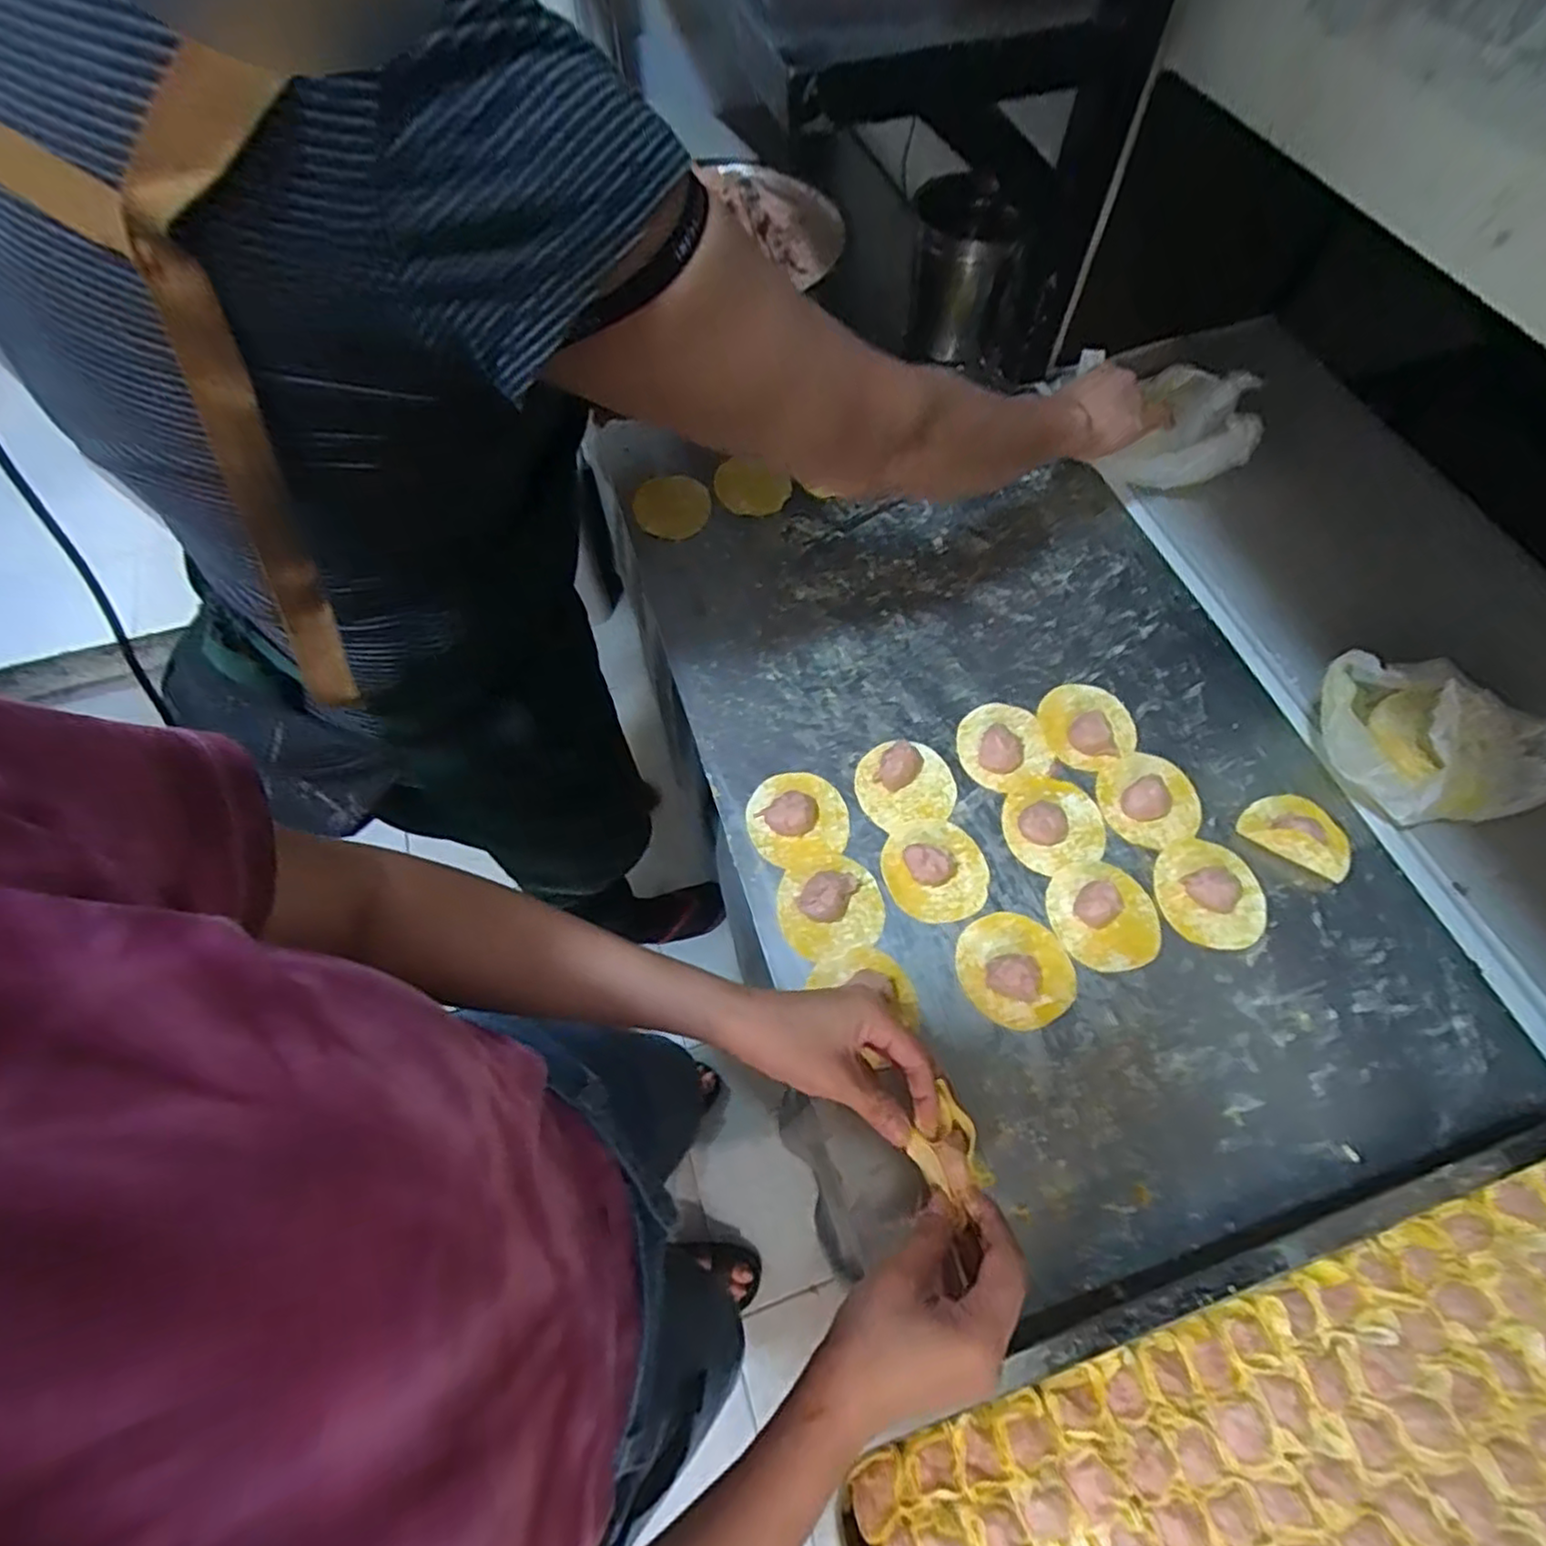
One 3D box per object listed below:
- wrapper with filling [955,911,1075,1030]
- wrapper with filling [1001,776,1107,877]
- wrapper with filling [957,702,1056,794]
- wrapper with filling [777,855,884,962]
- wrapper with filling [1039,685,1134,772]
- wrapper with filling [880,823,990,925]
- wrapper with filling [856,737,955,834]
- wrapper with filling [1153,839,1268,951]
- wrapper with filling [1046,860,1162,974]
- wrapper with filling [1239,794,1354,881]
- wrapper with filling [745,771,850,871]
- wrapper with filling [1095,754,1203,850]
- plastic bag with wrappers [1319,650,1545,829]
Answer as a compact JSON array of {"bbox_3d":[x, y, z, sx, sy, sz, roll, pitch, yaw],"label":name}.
[{"bbox_3d":[0.177,0.138,0.504,0.078,0.025,0.080,0,64,1],"label":"wrapper with filling"},{"bbox_3d":[0.224,0.038,0.557,0.080,0.017,0.075,-19,65,-8],"label":"wrapper with filling"},{"bbox_3d":[0.194,-0.027,0.587,0.076,0.020,0.076,-23,66,-10],"label":"wrapper with filling"},{"bbox_3d":[0.043,0.097,0.527,0.077,0.022,0.073,0,64,1],"label":"wrapper with filling"},{"bbox_3d":[0.269,-0.045,0.596,0.077,0.021,0.077,-22,66,-10],"label":"wrapper with filling"},{"bbox_3d":[0.126,0.072,0.538,0.078,0.020,0.078,-16,65,-7],"label":"wrapper with filling"},{"bbox_3d":[0.109,0.005,0.571,0.078,0.026,0.072,-14,65,-6],"label":"wrapper with filling"},{"bbox_3d":[0.332,0.087,0.528,0.075,0.019,0.082,6,64,4],"label":"wrapper with filling"},{"bbox_3d":[0.249,0.102,0.519,0.077,0.024,0.080,0,64,1],"label":"wrapper with filling"},{"bbox_3d":[0.412,0.043,0.543,0.075,0.028,0.059,34,69,16],"label":"wrapper with filling"},{"bbox_3d":[0.019,0.031,0.561,0.078,0.020,0.076,-15,65,-7],"label":"wrapper with filling"},{"bbox_3d":[0.306,0.018,0.563,0.080,0.022,0.076,0,64,1],"label":"wrapper with filling"},{"bbox_3d":[0.494,-0.028,0.535,0.162,0.101,0.121,-9,64,-4],"label":"plastic bag with wrappers"}]

